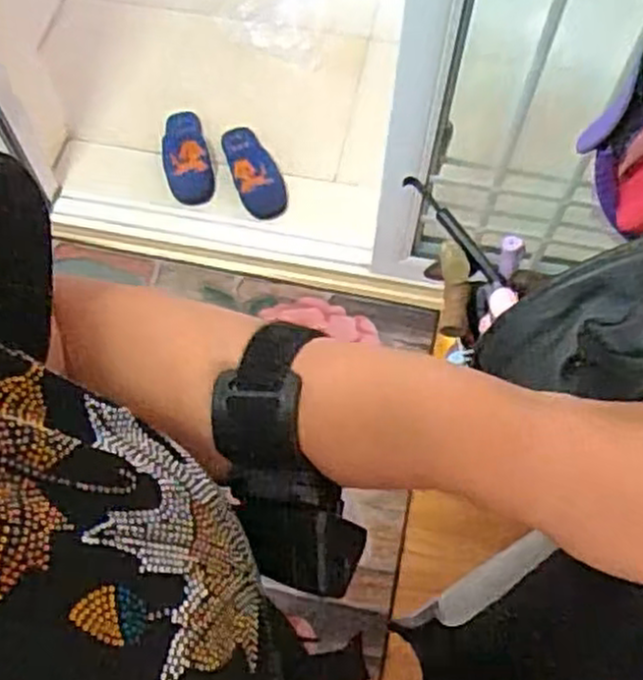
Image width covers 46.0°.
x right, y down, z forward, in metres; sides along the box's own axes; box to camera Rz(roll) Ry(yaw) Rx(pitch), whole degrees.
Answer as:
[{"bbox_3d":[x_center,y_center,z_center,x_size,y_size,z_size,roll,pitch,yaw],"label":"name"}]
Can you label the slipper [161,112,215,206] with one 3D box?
[{"bbox_3d":[-0.306,-0.419,1.696,0.104,0.093,0.246,-13,65,-7],"label":"slipper"}]

